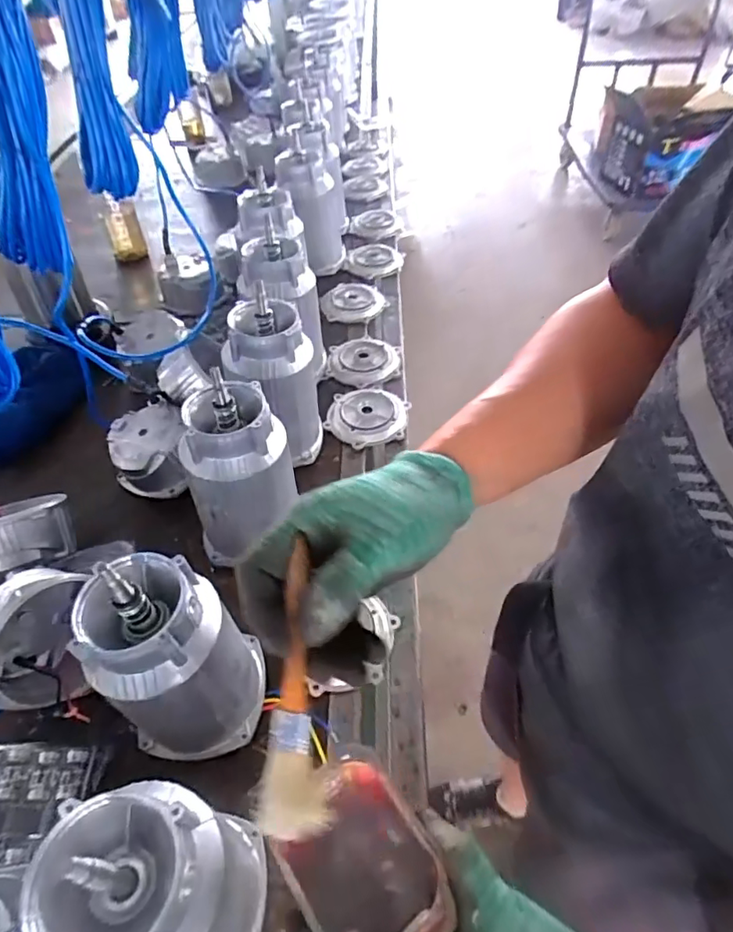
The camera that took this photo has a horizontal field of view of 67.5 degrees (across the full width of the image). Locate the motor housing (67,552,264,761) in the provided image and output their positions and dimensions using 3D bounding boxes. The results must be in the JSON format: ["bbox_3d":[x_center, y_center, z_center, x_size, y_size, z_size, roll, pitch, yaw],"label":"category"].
[{"bbox_3d":[-0.174,0.173,0.492,0.106,0.203,0.110,-1,48,1],"label":"motor housing"}]

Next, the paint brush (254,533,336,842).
[{"bbox_3d":[-0.037,0.118,0.294,0.039,0.022,0.144,-1,81,2],"label":"paint brush"}]

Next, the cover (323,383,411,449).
[{"bbox_3d":[0.002,-0.086,0.866,0.130,0.023,0.127,-19,50,-14],"label":"cover"}]

